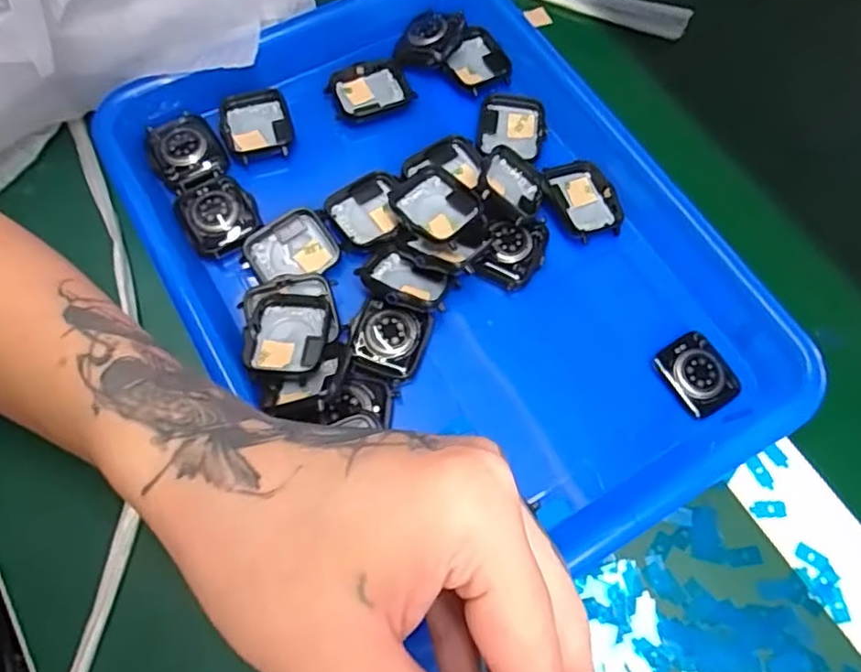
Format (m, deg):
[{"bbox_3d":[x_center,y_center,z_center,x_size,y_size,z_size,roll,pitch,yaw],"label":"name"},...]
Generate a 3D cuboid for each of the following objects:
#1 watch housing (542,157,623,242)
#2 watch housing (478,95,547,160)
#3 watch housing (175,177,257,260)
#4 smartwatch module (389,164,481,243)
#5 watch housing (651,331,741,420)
[{"bbox_3d":[0.084,-0.074,0.348,0.038,0.013,0.044,-12,67,-6],"label":"watch housing"},{"bbox_3d":[0.047,-0.119,0.363,0.037,0.010,0.045,2,67,0],"label":"watch housing"},{"bbox_3d":[-0.113,-0.064,0.339,0.039,0.008,0.042,-26,69,-11],"label":"watch housing"},{"bbox_3d":[0.004,-0.067,0.335,0.037,0.013,0.040,-38,72,-15],"label":"smartwatch module"},{"bbox_3d":[0.133,0.019,0.315,0.029,0.009,0.038,-29,70,-12],"label":"watch housing"}]

